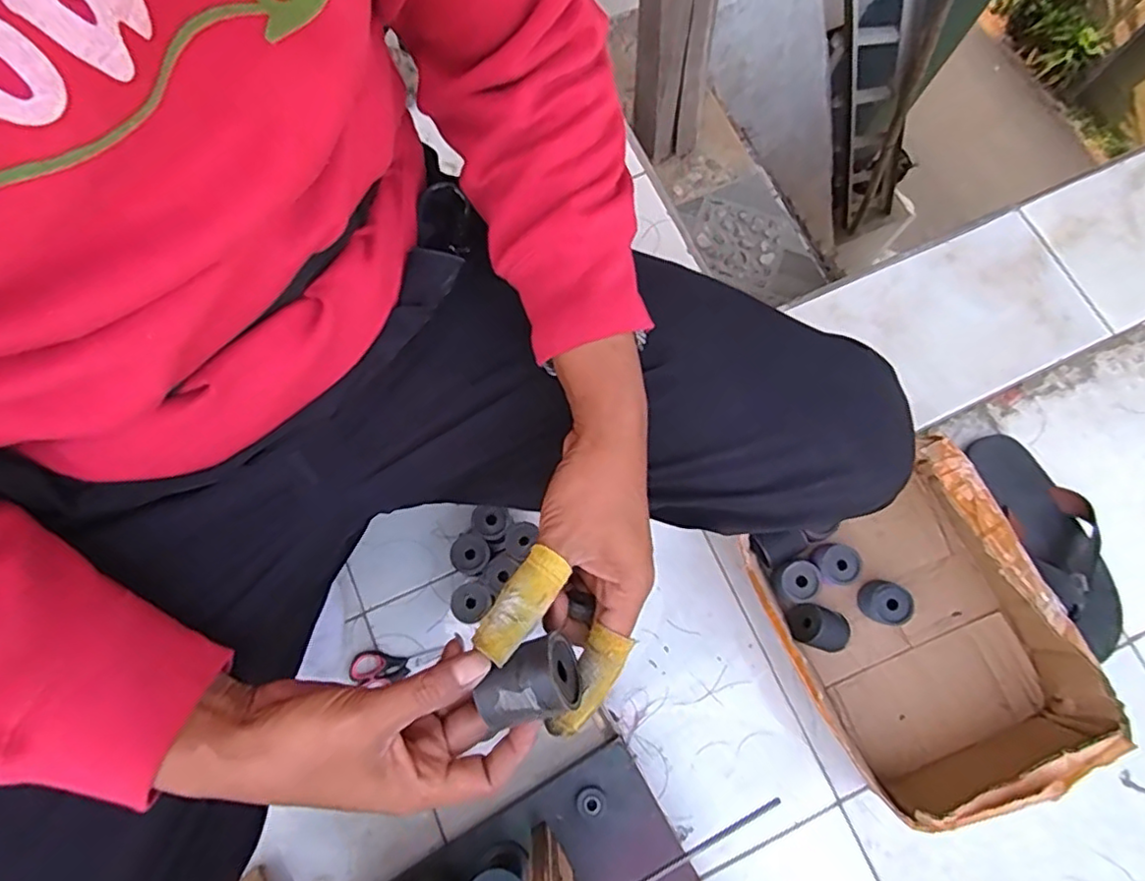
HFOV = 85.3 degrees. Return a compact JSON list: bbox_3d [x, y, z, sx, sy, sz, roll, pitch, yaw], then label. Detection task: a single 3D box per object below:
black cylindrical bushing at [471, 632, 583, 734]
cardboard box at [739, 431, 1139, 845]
[{"bbox_3d":[-0.025,0.136,0.356,0.048,0.040,0.035,-26,81,11],"label":"black cylindrical bushing"},{"bbox_3d":[0.351,0.197,0.654,0.260,0.150,0.326,-26,77,-8],"label":"cardboard box"}]

